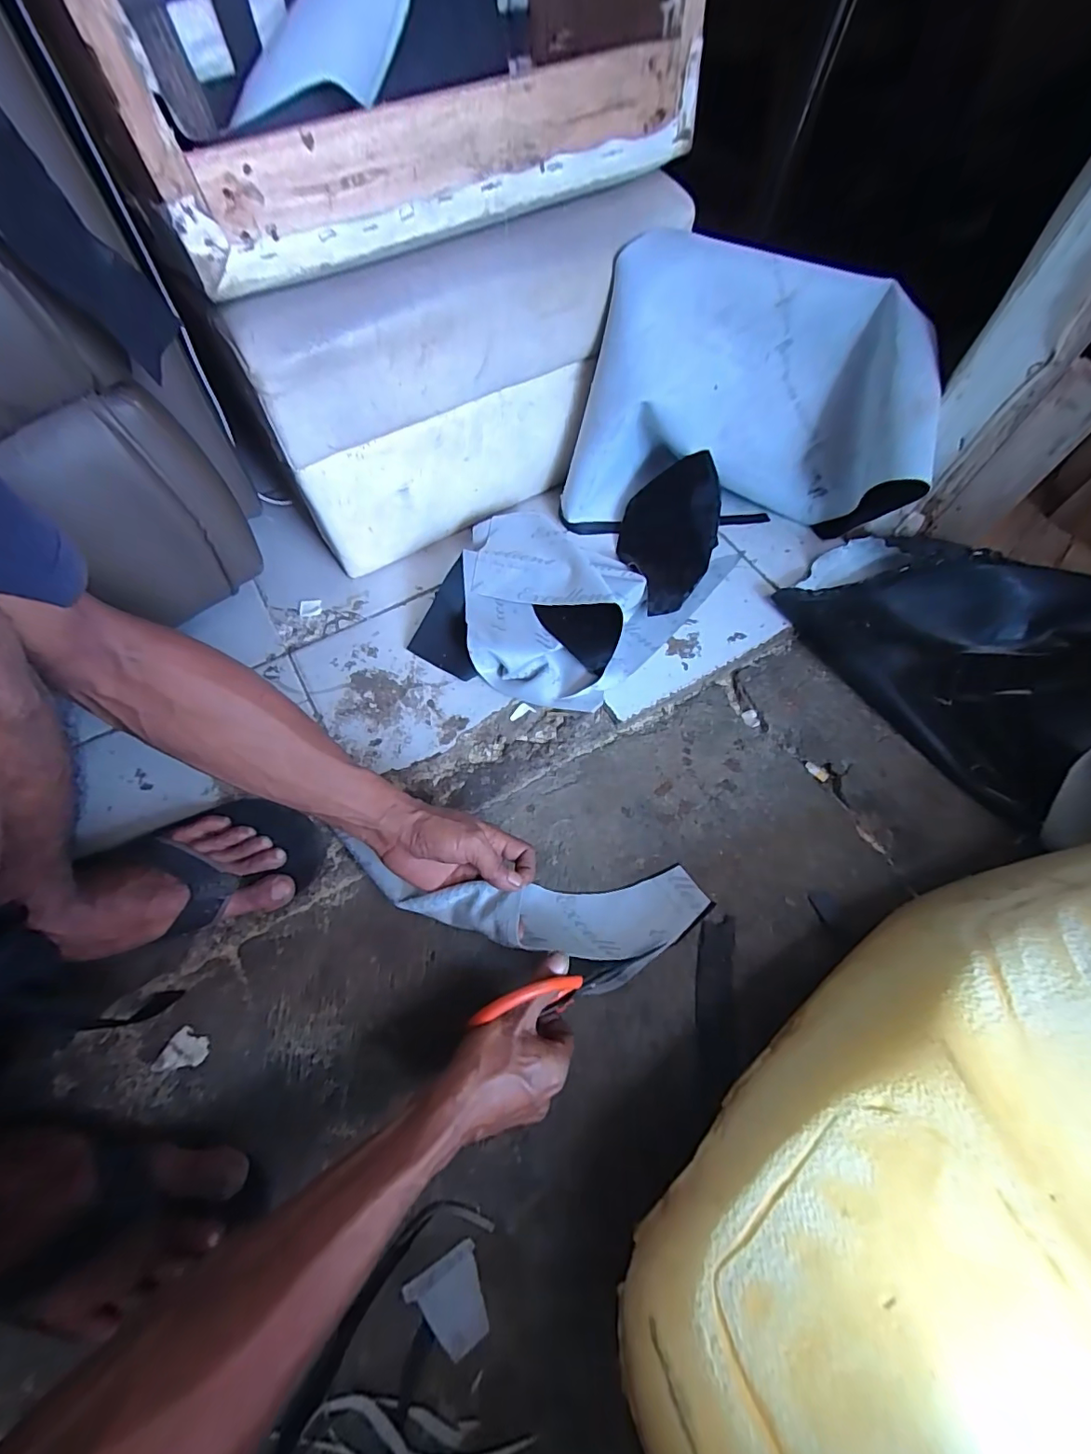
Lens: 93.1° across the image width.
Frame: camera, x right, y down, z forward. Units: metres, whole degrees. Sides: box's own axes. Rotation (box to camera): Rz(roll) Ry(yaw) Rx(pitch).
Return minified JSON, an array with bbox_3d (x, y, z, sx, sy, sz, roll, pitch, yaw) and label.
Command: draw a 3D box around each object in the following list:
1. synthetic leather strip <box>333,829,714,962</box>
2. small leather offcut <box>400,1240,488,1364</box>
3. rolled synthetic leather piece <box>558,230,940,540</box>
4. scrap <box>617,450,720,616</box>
[{"bbox_3d":[-0.015,0.166,0.490,0.346,0.069,0.089,8,63,-9],"label":"synthetic leather strip"},{"bbox_3d":[-0.071,0.433,0.386,0.053,0.004,0.055,-26,66,-12],"label":"small leather offcut"},{"bbox_3d":[0.241,-0.378,0.637,0.398,0.257,0.169,13,64,7],"label":"rolled synthetic leather piece"},{"bbox_3d":[0.152,-0.243,0.674,0.129,0.094,0.197,22,65,11],"label":"scrap"}]

